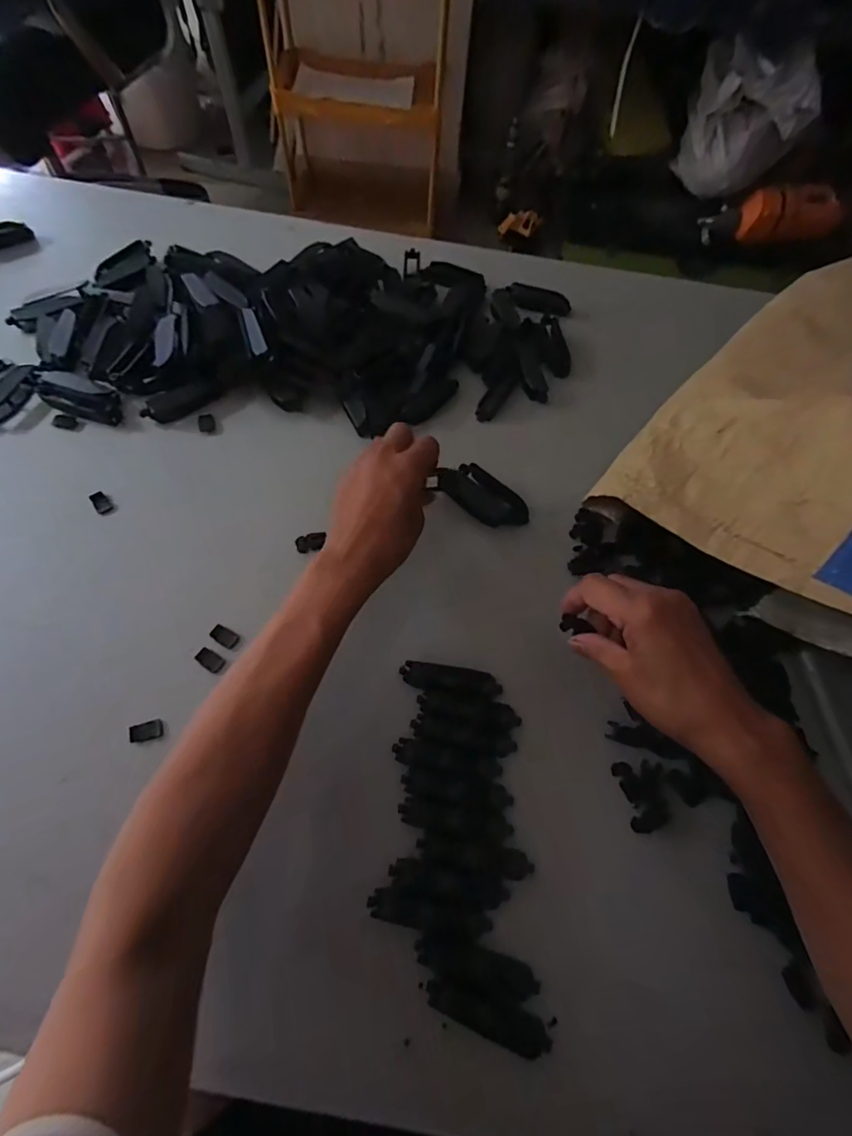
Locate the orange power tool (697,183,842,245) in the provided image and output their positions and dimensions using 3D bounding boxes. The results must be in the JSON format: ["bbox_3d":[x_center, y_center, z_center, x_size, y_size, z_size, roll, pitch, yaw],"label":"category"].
[{"bbox_3d":[0.918,-0.929,1.329,0.345,0.112,0.084,-6,65,-6],"label":"orange power tool"}]

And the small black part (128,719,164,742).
[{"bbox_3d":[-0.198,0.115,0.356,0.022,0.004,0.013,-14,66,-10],"label":"small black part"}]

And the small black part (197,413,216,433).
[{"bbox_3d":[-0.209,-0.139,0.480,0.015,0.004,0.021,-13,66,-9],"label":"small black part"}]

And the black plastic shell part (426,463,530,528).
[{"bbox_3d":[0.052,-0.065,0.456,0.087,0.013,0.040,30,66,3],"label":"black plastic shell part"}]

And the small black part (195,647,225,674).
[{"bbox_3d":[-0.163,0.069,0.381,0.022,0.004,0.013,34,67,12],"label":"small black part"}]

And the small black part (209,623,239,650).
[{"bbox_3d":[-0.156,0.053,0.390,0.022,0.004,0.012,31,67,11],"label":"small black part"}]

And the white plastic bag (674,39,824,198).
[{"bbox_3d":[0.796,-1.104,1.261,0.277,0.258,0.097,9,64,1],"label":"white plastic bag"}]

